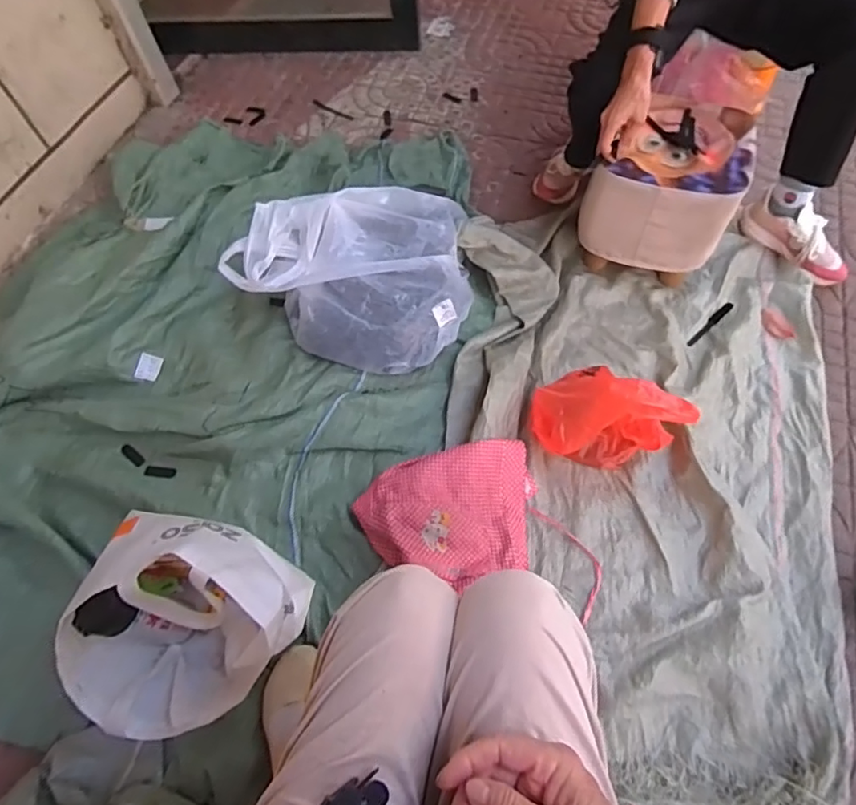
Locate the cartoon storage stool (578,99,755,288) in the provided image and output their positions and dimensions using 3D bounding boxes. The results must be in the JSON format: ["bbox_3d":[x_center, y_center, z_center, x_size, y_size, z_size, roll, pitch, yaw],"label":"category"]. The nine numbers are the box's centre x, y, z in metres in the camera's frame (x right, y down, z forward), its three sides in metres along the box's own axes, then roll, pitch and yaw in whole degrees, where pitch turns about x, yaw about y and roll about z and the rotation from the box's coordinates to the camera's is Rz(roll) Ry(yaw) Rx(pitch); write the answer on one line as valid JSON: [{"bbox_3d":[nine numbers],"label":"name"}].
[{"bbox_3d":[0.438,-0.400,1.095,0.245,0.240,0.251,12,62,11],"label":"cartoon storage stool"}]

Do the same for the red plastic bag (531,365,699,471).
[{"bbox_3d":[0.277,0.027,0.925,0.171,0.158,0.196,-33,66,-13],"label":"red plastic bag"}]

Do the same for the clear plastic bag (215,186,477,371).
[{"bbox_3d":[-0.143,-0.249,1.080,0.440,0.174,0.324,8,63,7],"label":"clear plastic bag"}]

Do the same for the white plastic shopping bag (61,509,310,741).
[{"bbox_3d":[-0.317,0.294,0.755,0.267,0.250,0.263,2,61,6],"label":"white plastic shopping bag"}]

